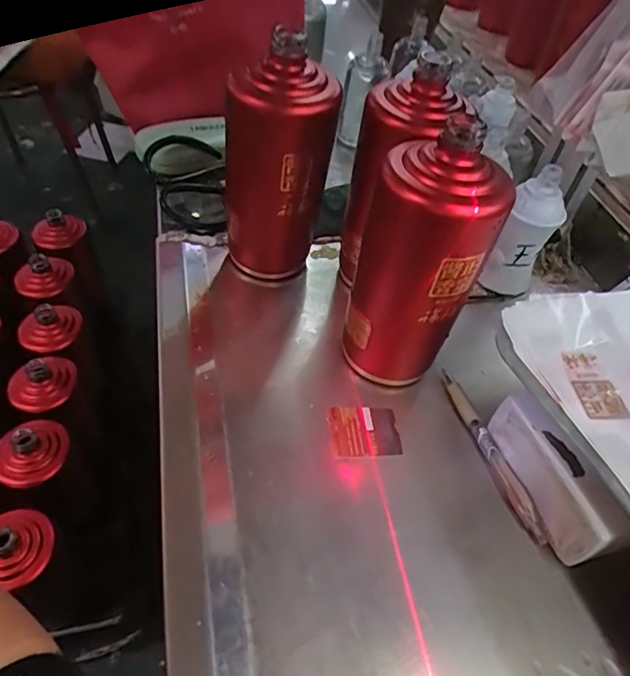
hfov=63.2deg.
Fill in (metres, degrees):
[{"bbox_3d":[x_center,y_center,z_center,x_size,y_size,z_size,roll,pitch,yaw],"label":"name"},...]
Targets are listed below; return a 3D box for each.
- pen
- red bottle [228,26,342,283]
[{"bbox_3d":[0.128,0.079,0.376,0.013,0.012,0.145,-11,51,-15],"label":"pen"},{"bbox_3d":[-0.032,-0.133,0.420,0.076,0.189,0.069,-34,60,-30],"label":"red bottle"}]

